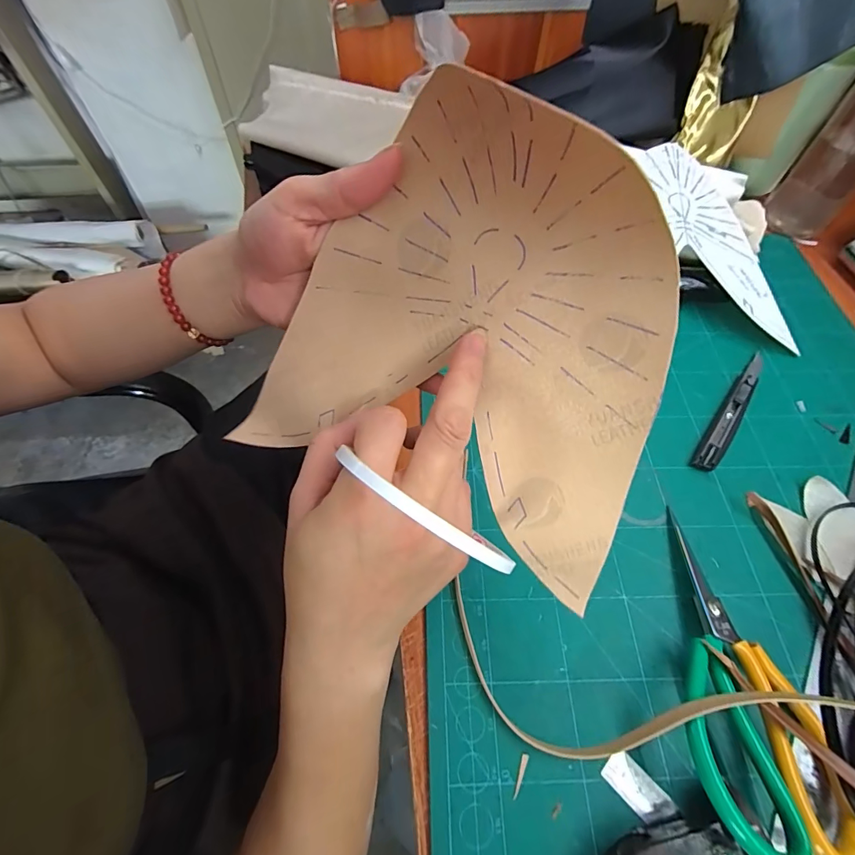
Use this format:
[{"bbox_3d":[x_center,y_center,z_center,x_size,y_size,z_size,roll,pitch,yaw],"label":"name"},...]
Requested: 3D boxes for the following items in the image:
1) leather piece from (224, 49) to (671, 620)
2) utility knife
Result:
[{"bbox_3d":[0.016,-0.032,0.198,0.208,0.189,0.046,27,23,10],"label":"leather piece"},{"bbox_3d":[0.276,-0.017,0.381,0.020,0.008,0.154,35,65,19],"label":"utility knife"}]

